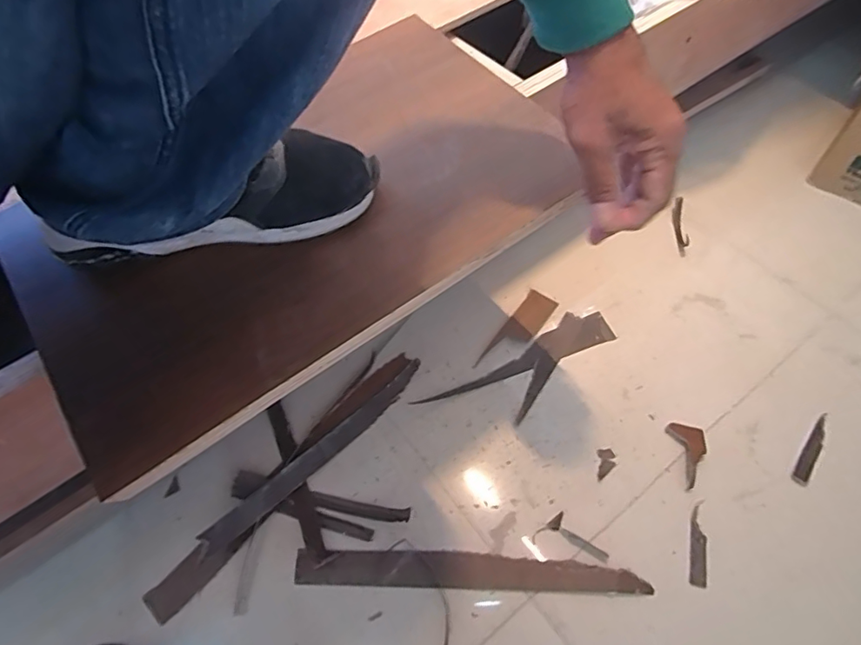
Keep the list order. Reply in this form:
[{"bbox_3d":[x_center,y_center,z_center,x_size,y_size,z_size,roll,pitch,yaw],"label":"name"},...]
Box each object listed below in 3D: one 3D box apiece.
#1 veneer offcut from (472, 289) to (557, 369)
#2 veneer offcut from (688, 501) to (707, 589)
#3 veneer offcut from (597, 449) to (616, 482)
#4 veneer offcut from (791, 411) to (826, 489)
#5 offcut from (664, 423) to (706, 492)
[{"bbox_3d":[0.130,0.013,0.785,0.050,0.004,0.158,32,65,22],"label":"veneer offcut"},{"bbox_3d":[0.315,0.261,0.617,0.019,0.004,0.096,11,59,11],"label":"veneer offcut"},{"bbox_3d":[0.226,0.183,0.671,0.021,0.004,0.043,4,58,8],"label":"veneer offcut"},{"bbox_3d":[0.490,0.163,0.670,0.019,0.004,0.108,34,68,17],"label":"veneer offcut"},{"bbox_3d":[0.334,0.170,0.669,0.043,0.005,0.084,-3,58,3],"label":"offcut"}]

